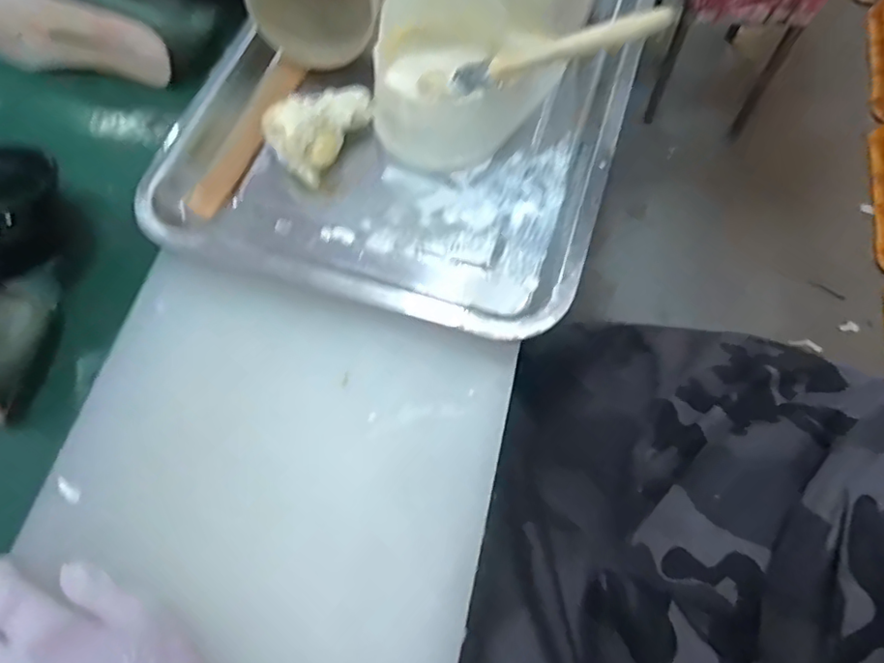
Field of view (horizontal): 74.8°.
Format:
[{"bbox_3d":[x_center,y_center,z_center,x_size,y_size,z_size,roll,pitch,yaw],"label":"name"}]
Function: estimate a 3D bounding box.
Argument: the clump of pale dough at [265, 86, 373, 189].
[{"bbox_3d":[-0.084,-0.143,0.402,0.044,0.040,0.079,33,70,16],"label":"clump of pale dough"}]

